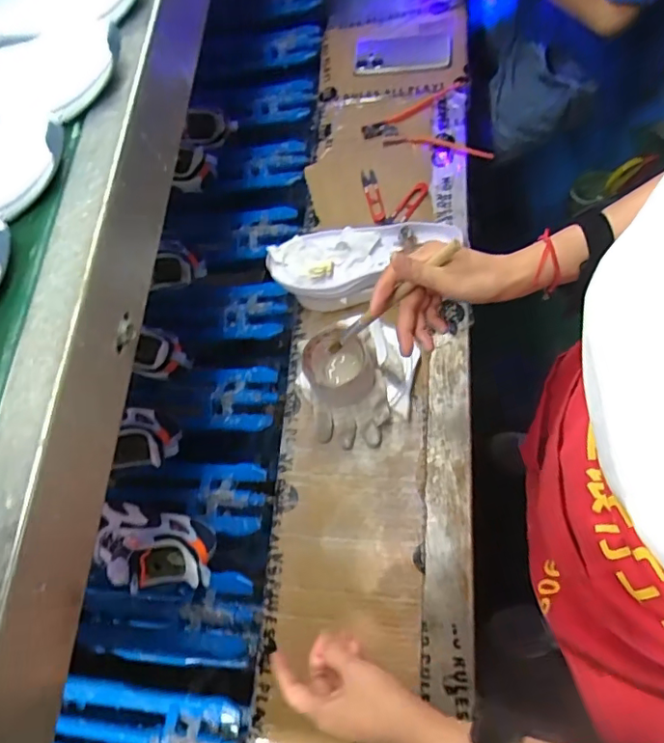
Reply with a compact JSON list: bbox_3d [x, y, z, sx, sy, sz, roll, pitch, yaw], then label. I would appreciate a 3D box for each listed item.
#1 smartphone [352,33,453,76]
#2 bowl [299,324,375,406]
[{"bbox_3d":[0.113,-0.511,0.878,0.150,0.009,0.072,2,77,9],"label":"smartphone"},{"bbox_3d":[0.007,-0.005,0.683,0.086,0.041,0.091,-26,72,-9],"label":"bowl"}]

